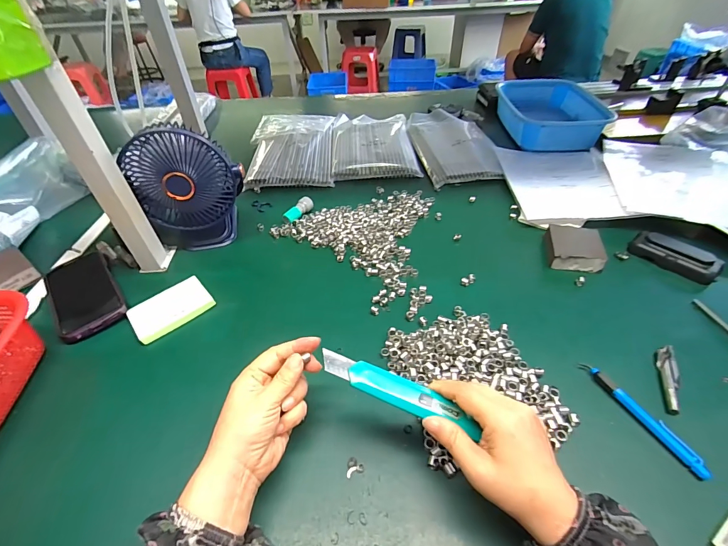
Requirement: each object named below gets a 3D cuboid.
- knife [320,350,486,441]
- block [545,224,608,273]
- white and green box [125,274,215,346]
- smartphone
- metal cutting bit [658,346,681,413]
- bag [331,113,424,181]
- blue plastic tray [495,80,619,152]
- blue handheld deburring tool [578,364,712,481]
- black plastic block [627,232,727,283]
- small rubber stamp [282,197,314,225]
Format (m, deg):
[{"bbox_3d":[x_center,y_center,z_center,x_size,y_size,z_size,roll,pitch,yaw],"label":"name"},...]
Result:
[{"bbox_3d":[0.028,0.098,0.296,0.134,0.008,0.026,22,47,8],"label":"knife"},{"bbox_3d":[0.312,-0.039,0.526,0.073,0.030,0.082,6,44,9],"label":"block"},{"bbox_3d":[-0.256,0.048,0.469,0.096,0.015,0.066,-33,51,-28],"label":"white and green box"},{"bbox_3d":[-0.396,0.021,0.495,0.075,0.017,0.183,-31,47,-26],"label":"smartphone"},{"bbox_3d":[0.325,0.110,0.373,0.013,0.013,0.085,15,46,19],"label":"metal cutting bit"},{"bbox_3d":[0.020,-0.309,0.826,0.181,0.022,0.315,-3,43,0],"label":"bag"},{"bbox_3d":[0.454,-0.389,0.873,0.216,0.095,0.301,3,43,7],"label":"blue plastic tray"},{"bbox_3d":[0.270,0.137,0.344,0.014,0.011,0.125,-21,46,-19],"label":"blue handheld deburring tool"},{"bbox_3d":[0.445,-0.025,0.504,0.047,0.024,0.106,-35,52,-29],"label":"black plastic block"},{"bbox_3d":[-0.116,-0.111,0.621,0.022,0.020,0.062,24,49,26],"label":"small rubber stamp"}]

